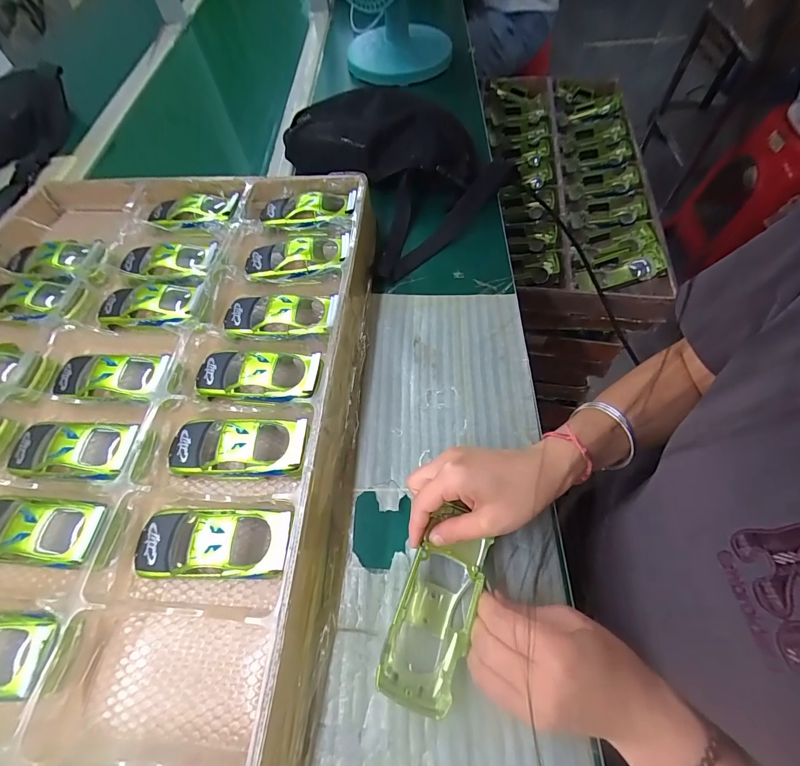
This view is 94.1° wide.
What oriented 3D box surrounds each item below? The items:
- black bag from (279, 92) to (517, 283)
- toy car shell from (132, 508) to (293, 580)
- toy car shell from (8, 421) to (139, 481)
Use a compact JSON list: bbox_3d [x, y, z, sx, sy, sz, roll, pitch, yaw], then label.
[{"bbox_3d":[-0.003,-0.318,0.519,0.237,0.080,0.302,-31,64,-13],"label":"black bag"},{"bbox_3d":[-0.146,0.125,0.293,0.124,0.034,0.050,-1,62,3],"label":"toy car shell"},{"bbox_3d":[-0.299,0.059,0.335,0.114,0.023,0.051,3,62,5],"label":"toy car shell"}]

